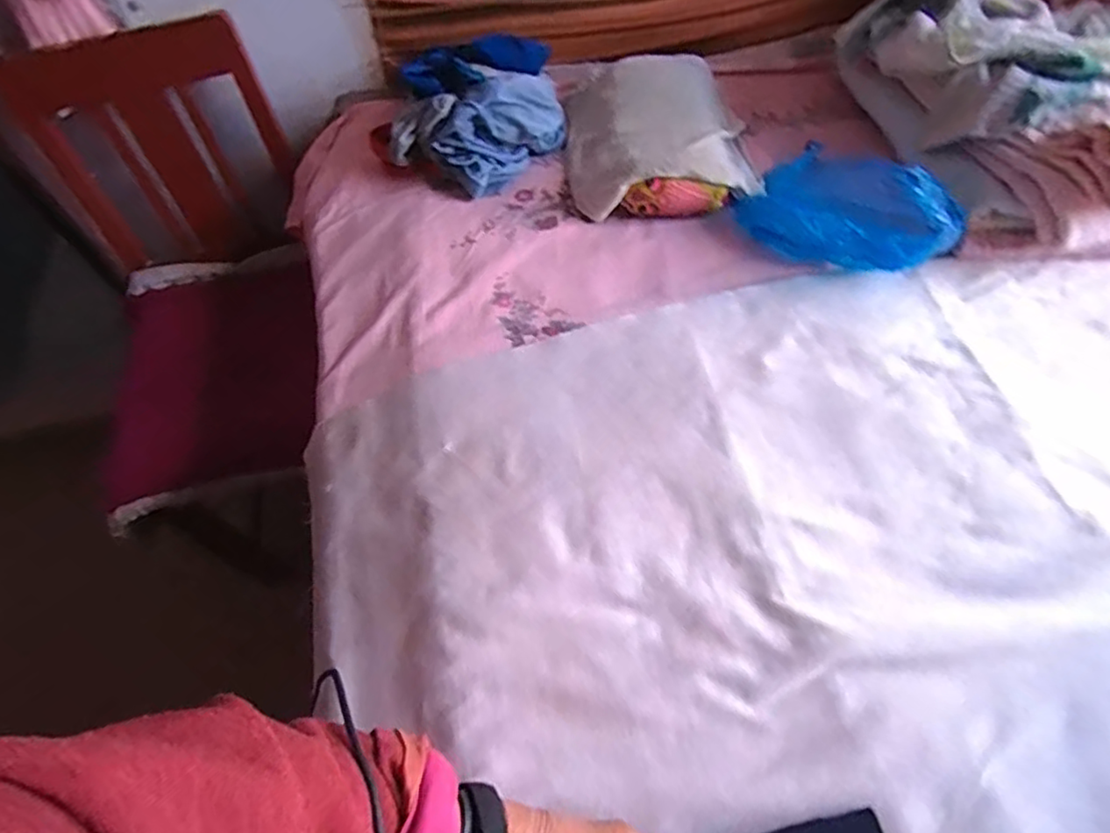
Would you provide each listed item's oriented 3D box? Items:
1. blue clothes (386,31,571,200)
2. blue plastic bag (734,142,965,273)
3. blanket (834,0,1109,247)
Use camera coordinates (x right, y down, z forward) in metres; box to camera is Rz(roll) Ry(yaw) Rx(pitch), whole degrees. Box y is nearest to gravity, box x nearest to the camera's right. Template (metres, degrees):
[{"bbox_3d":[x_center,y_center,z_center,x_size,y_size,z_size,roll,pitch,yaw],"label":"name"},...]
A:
[{"bbox_3d":[-0.113,-0.457,0.896,0.247,0.113,0.247,4,58,3],"label":"blue clothes"},{"bbox_3d":[0.384,-0.274,0.782,0.261,0.096,0.171,33,64,20],"label":"blue plastic bag"},{"bbox_3d":[0.687,-0.448,0.845,0.384,0.170,0.493,-12,58,-4],"label":"blanket"}]

